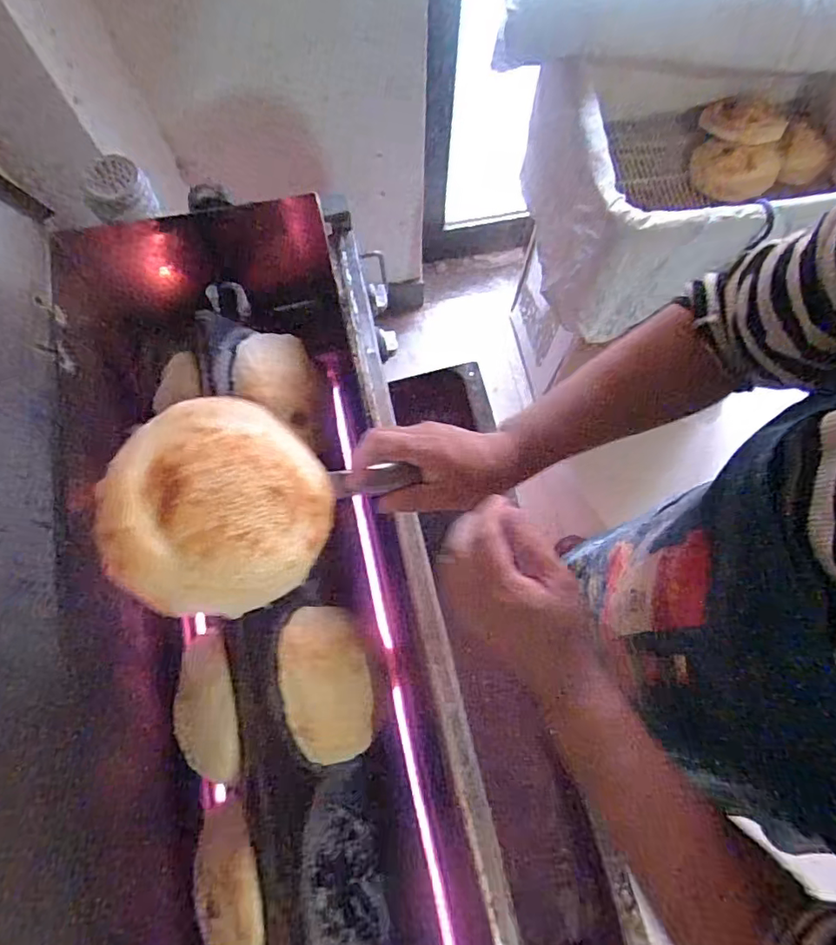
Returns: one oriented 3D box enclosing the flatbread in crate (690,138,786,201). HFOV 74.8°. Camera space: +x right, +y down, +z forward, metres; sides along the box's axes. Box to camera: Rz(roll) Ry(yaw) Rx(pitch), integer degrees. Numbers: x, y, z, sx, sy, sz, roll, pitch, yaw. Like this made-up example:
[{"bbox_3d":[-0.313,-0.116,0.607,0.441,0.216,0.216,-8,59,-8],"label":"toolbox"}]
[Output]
[{"bbox_3d":[0.560,-0.533,0.967,0.153,0.087,0.030,3,36,-4],"label":"flatbread in crate"}]

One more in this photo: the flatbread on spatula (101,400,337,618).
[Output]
[{"bbox_3d":[-0.121,0.018,0.340,0.132,0.028,0.138,8,69,-22],"label":"flatbread on spatula"}]

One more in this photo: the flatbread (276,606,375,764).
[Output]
[{"bbox_3d":[-0.092,0.191,0.500,0.088,0.066,0.132,9,76,-28],"label":"flatbread"}]

